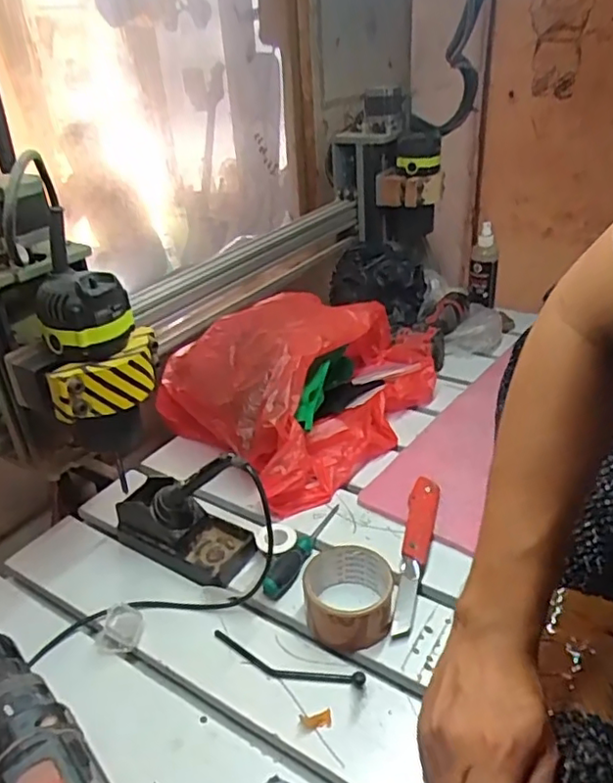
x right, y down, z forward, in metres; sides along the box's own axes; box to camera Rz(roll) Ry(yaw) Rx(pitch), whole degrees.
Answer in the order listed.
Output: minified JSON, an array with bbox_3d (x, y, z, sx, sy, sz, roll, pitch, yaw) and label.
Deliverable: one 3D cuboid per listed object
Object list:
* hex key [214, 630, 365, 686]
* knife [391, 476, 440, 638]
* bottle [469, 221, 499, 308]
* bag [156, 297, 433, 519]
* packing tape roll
[{"bbox_3d":[-0.021,0.246,0.558,0.150,0.015,0.025,9,34,20],"label":"hex key"},{"bbox_3d":[0.118,0.168,0.661,0.031,0.024,0.212,5,33,15],"label":"knife"},{"bbox_3d":[0.326,-0.229,1.128,0.050,0.146,0.042,5,33,15],"label":"bottle"},{"bbox_3d":[0.004,-0.045,0.891,0.376,0.161,0.331,-27,38,-32],"label":"bag"},{"bbox_3d":[0.040,0.197,0.595,0.083,0.049,0.077,-3,31,2],"label":"packing tape roll"}]

